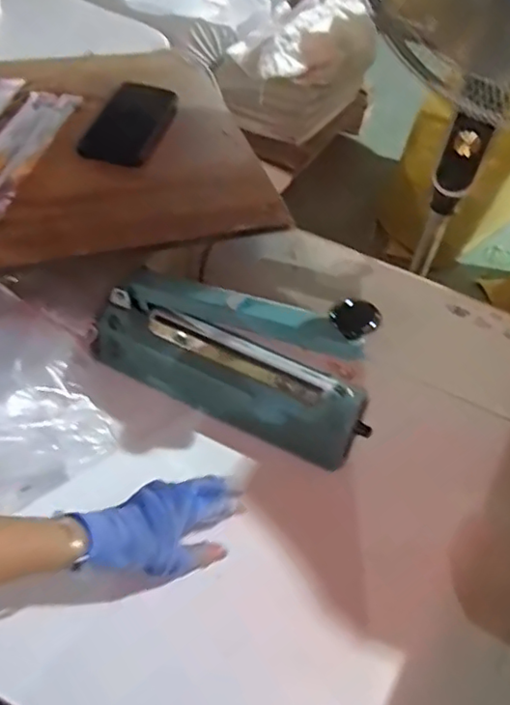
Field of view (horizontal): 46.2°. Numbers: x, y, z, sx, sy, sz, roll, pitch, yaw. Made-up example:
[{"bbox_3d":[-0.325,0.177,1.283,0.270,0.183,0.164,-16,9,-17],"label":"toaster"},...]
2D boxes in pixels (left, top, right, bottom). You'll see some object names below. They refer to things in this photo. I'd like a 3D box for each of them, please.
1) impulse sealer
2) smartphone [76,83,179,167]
[{"bbox_3d":[-0.025,-0.005,0.623,0.307,0.179,0.083,25,51,14],"label":"impulse sealer"},{"bbox_3d":[-0.151,-0.283,0.731,0.087,0.010,0.153,14,49,5],"label":"smartphone"}]

